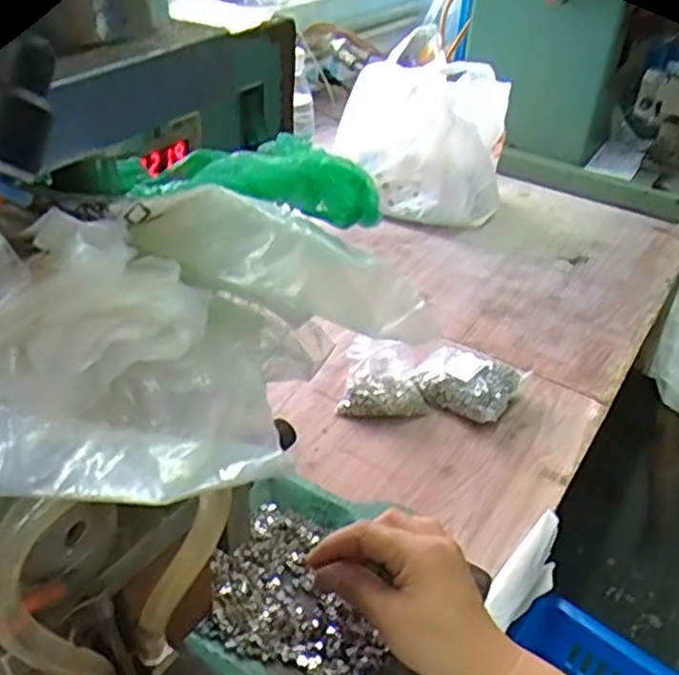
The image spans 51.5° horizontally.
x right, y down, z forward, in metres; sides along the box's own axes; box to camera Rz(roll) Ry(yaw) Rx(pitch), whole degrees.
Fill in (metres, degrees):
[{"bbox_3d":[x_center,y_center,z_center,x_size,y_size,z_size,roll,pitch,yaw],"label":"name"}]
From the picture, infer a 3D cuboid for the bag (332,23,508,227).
[{"bbox_3d":[0.115,-0.280,0.938,0.182,0.229,0.148,-16,41,-25],"label":"bag"}]

